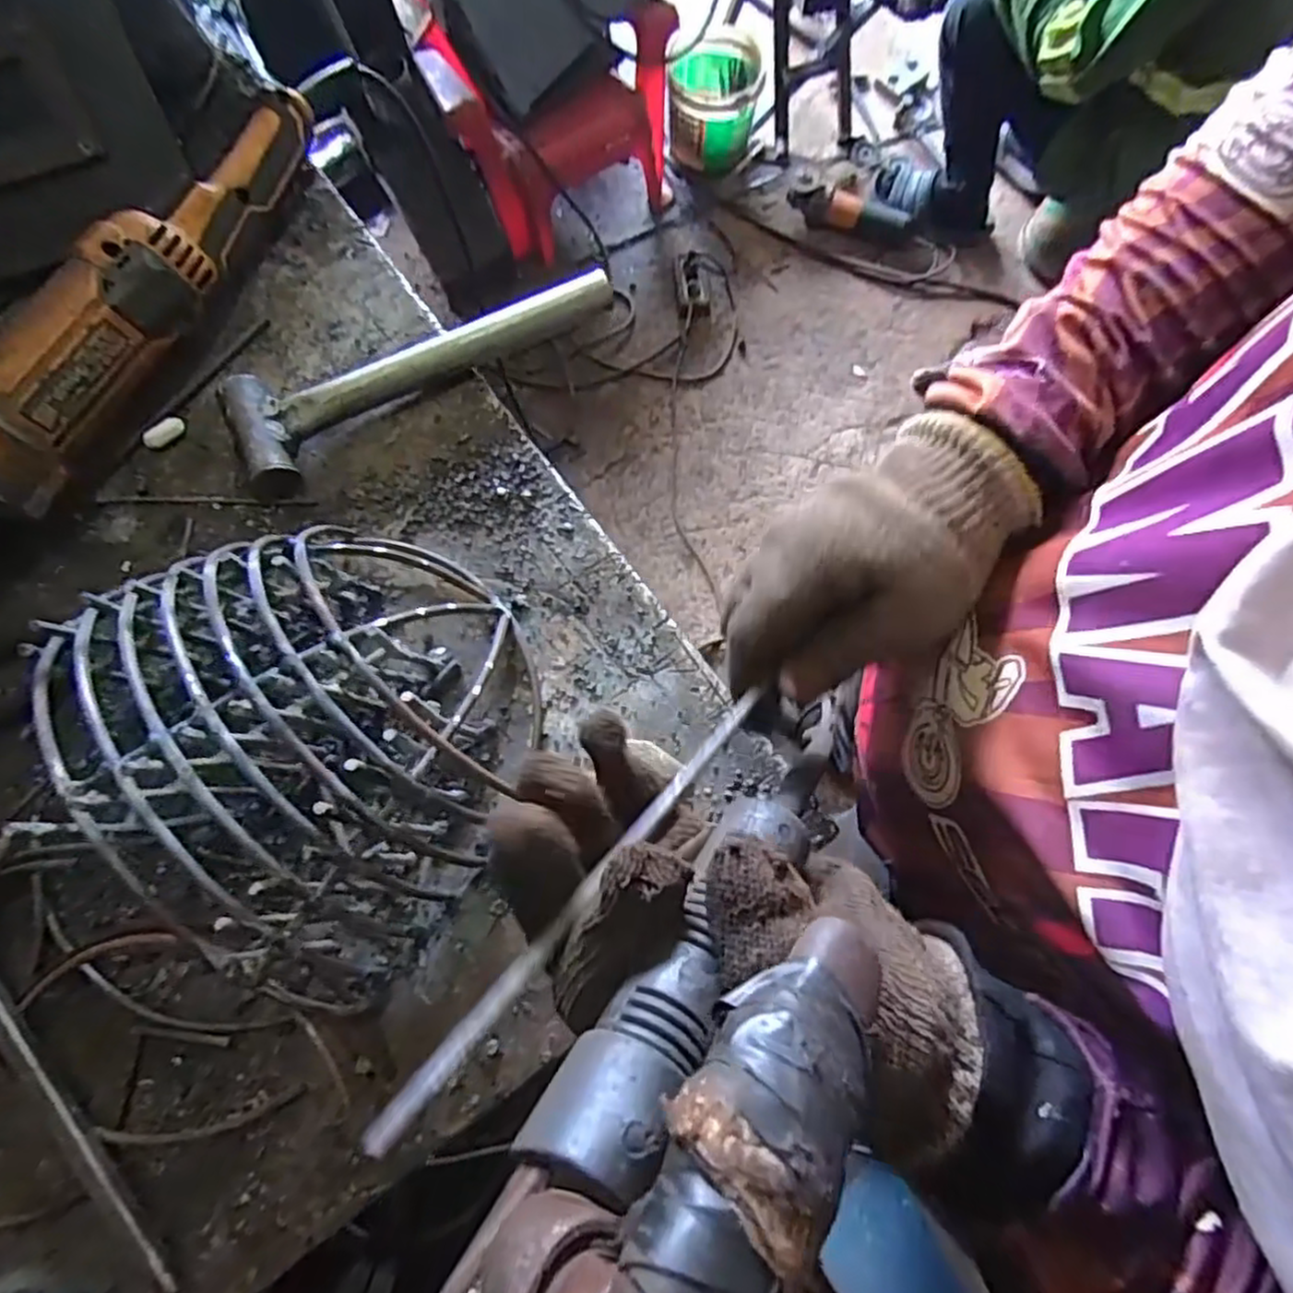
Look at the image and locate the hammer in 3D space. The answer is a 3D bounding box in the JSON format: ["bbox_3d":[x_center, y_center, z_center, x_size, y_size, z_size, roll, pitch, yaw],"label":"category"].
[{"bbox_3d":[-0.134,-0.172,0.448,0.240,0.032,0.069,-24,76,-5],"label":"hammer"}]

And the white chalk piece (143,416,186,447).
[{"bbox_3d":[-0.303,-0.134,0.457,0.010,0.007,0.026,43,80,11],"label":"white chalk piece"}]

